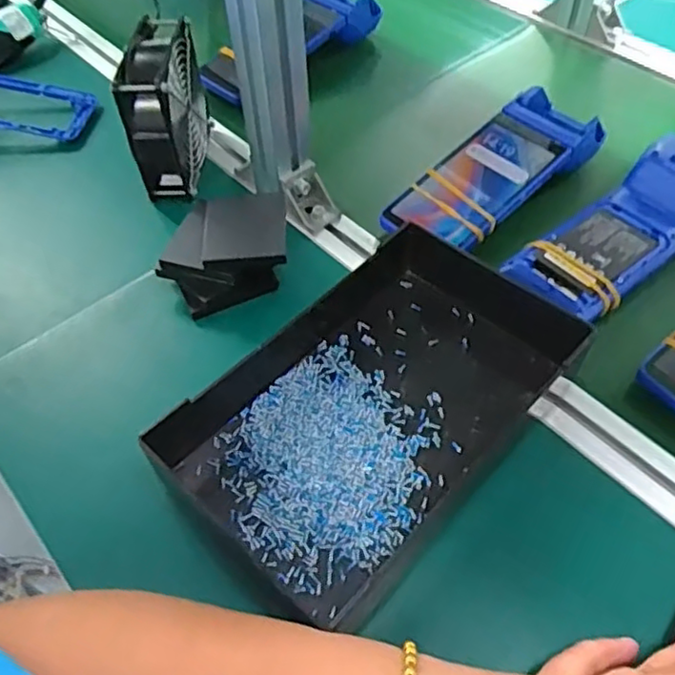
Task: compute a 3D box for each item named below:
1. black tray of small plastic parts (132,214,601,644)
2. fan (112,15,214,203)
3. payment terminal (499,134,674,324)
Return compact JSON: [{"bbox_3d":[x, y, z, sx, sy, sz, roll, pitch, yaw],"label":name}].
[{"bbox_3d":[0.034,0.036,0.438,0.167,0.052,0.284,37,63,27],"label":"black tray of small plastic parts"},{"bbox_3d":[-0.150,-0.198,0.593,0.045,0.137,0.113,0,53,4],"label":"fan"},{"bbox_3d":[0.236,-0.089,0.533,0.214,0.047,0.083,-32,57,-20],"label":"payment terminal"}]

